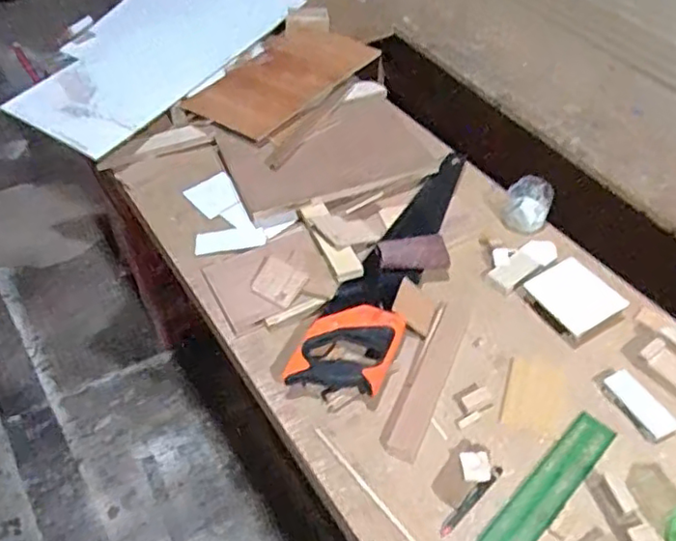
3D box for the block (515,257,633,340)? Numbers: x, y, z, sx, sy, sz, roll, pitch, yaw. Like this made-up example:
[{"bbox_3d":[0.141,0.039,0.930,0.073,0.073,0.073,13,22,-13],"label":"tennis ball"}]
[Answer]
[{"bbox_3d":[0.320,0.035,0.846,0.086,0.032,0.108,-23,52,-16],"label":"block"}]

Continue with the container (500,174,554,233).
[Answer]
[{"bbox_3d":[0.303,-0.109,0.986,0.069,0.047,0.084,17,53,17],"label":"container"}]

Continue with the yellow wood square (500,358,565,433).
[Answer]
[{"bbox_3d":[0.249,0.157,0.790,0.066,0.011,0.107,15,52,15],"label":"yellow wood square"}]

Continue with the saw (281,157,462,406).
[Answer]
[{"bbox_3d":[0.088,-0.024,0.912,0.118,0.044,0.515,17,53,17],"label":"saw"}]

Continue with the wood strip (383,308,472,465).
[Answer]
[{"bbox_3d":[0.117,0.135,0.800,0.044,0.006,0.232,18,53,18],"label":"wood strip"}]

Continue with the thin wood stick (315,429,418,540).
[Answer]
[{"bbox_3d":[0.058,0.268,0.690,0.010,0.010,0.253,-33,55,-23],"label":"thin wood stick"}]

